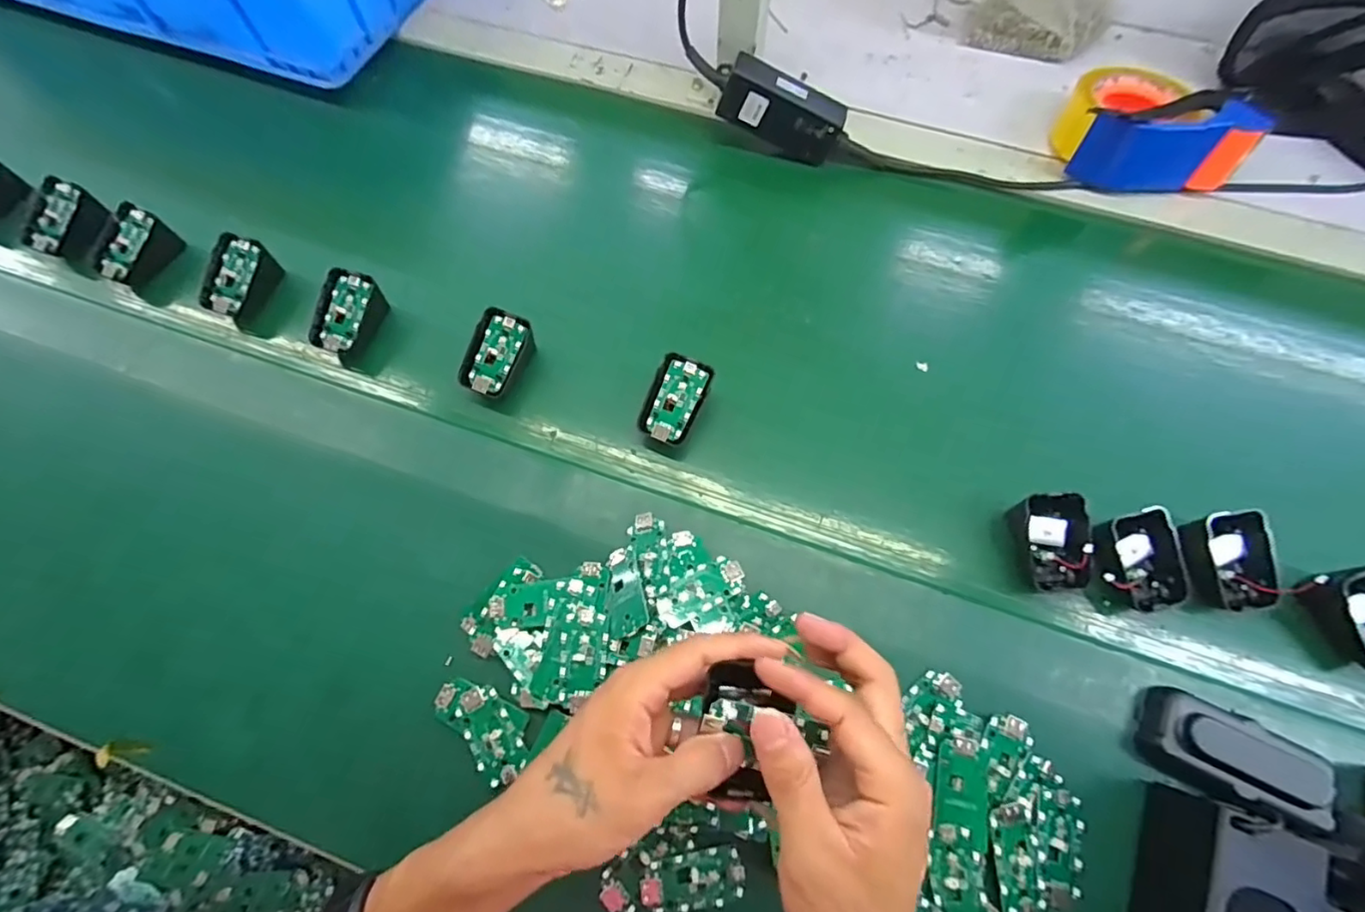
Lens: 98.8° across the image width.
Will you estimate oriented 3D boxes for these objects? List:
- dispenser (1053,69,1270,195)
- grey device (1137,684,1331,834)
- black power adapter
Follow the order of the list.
[{"bbox_3d":[0.433,-0.309,0.544,0.142,0.068,0.105,10,69,4],"label":"dispenser"},{"bbox_3d":[0.351,0.194,0.375,0.100,0.035,0.055,22,70,9],"label":"grey device"},{"bbox_3d":[0.094,-0.320,0.546,0.115,0.052,0.026,21,70,-12],"label":"black power adapter"}]

